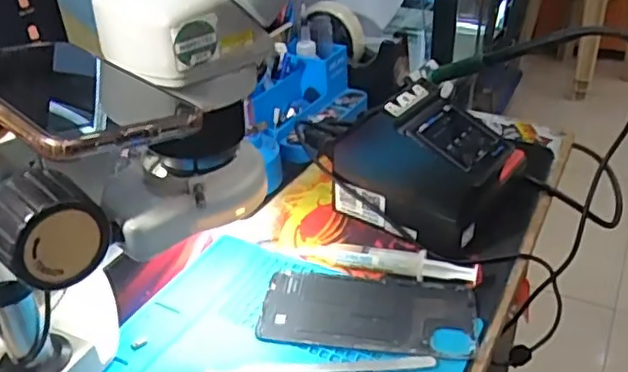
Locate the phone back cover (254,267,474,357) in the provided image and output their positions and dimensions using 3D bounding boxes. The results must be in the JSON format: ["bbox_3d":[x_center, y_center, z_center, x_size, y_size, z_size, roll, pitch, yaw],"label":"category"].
[{"bbox_3d":[0.040,0.091,0.473,0.153,0.004,0.074,4,32,10],"label":"phone back cover"}]

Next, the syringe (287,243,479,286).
[{"bbox_3d":[0.053,0.058,0.508,0.148,0.018,0.017,5,33,11],"label":"syringe"}]

